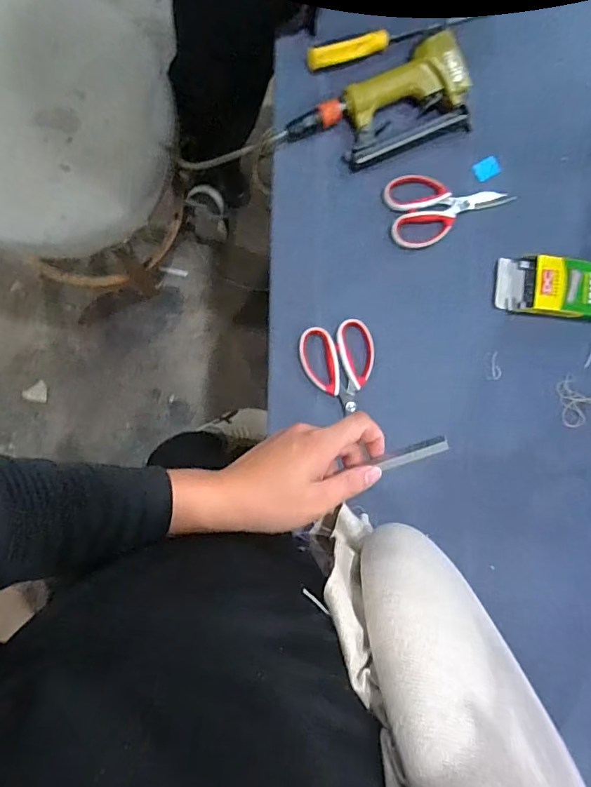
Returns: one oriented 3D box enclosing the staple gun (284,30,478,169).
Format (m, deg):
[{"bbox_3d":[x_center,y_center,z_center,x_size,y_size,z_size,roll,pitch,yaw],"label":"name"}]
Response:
[{"bbox_3d":[0.126,-0.378,0.666,0.250,0.043,0.116,-32,93,-7],"label":"staple gun"}]

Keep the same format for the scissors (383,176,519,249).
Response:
[{"bbox_3d":[0.212,-0.267,0.688,0.170,0.018,0.096,-17,91,-8],"label":"scissors"}]

